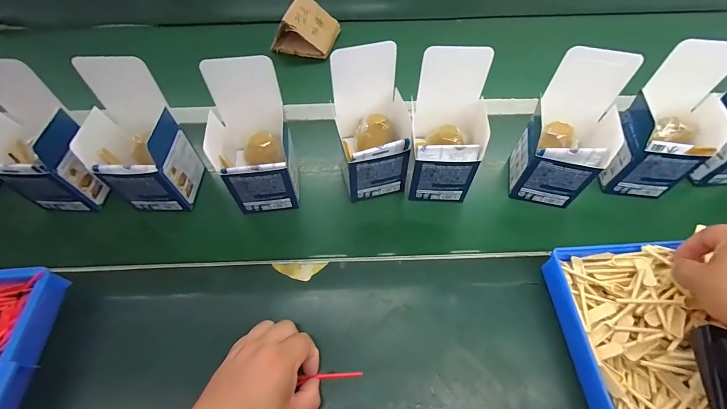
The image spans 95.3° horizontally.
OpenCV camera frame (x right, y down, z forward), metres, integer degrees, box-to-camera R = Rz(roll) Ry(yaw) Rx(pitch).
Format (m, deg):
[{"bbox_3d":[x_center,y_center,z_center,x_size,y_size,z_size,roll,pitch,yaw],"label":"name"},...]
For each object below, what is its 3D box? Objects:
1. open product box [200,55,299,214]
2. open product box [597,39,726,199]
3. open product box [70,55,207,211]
[{"bbox_3d":[-0.139,-0.075,0.421,0.094,0.177,0.087,-6,55,-3],"label":"open product box"},{"bbox_3d":[0.399,-0.104,0.437,0.097,0.173,0.106,10,56,8],"label":"open product box"},{"bbox_3d":[-0.288,-0.076,0.421,0.091,0.167,0.094,-1,55,1],"label":"open product box"}]

